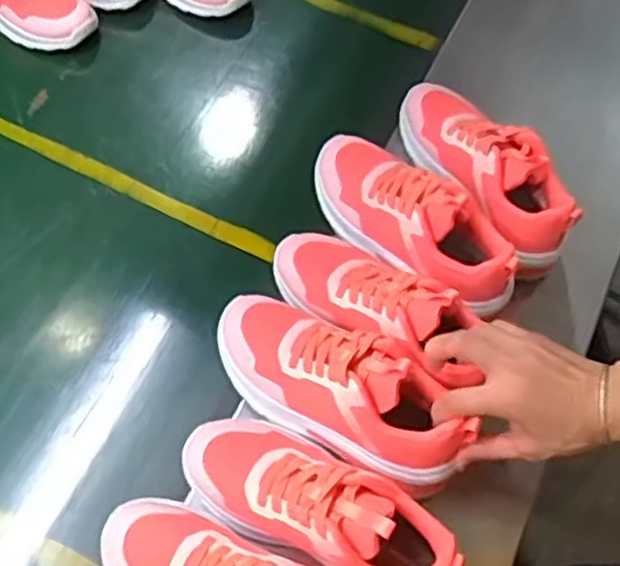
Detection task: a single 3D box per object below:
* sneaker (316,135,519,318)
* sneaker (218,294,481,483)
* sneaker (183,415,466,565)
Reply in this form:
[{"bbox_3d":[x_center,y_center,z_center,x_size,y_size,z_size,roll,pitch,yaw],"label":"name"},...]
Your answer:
[{"bbox_3d":[0.094,-0.067,0.694,0.089,0.093,0.232,-39,55,-18],"label":"sneaker"},{"bbox_3d":[0.018,0.082,0.612,0.229,0.088,0.087,27,65,24],"label":"sneaker"},{"bbox_3d":[0.004,0.164,0.563,0.222,0.083,0.084,27,65,10],"label":"sneaker"}]

